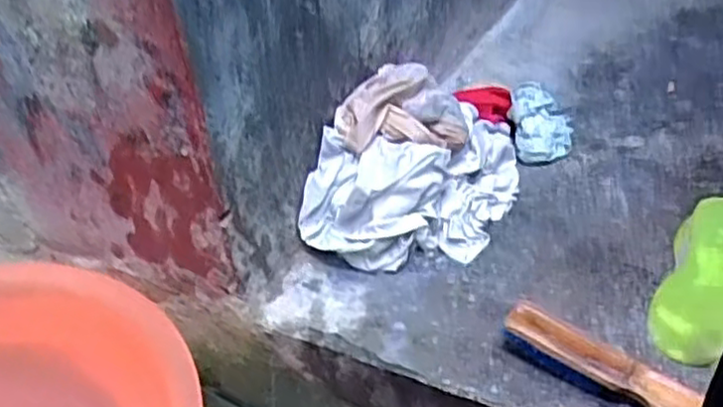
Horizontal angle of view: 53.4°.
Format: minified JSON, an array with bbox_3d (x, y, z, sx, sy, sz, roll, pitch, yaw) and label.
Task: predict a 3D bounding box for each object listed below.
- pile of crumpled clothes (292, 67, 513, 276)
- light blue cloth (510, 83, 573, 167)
[{"bbox_3d":[0.070,-0.057,0.818,0.196,0.132,0.283,11,39,20],"label":"pile of crumpled clothes"},{"bbox_3d":[0.237,-0.114,0.944,0.076,0.044,0.166,3,37,10],"label":"light blue cloth"}]

